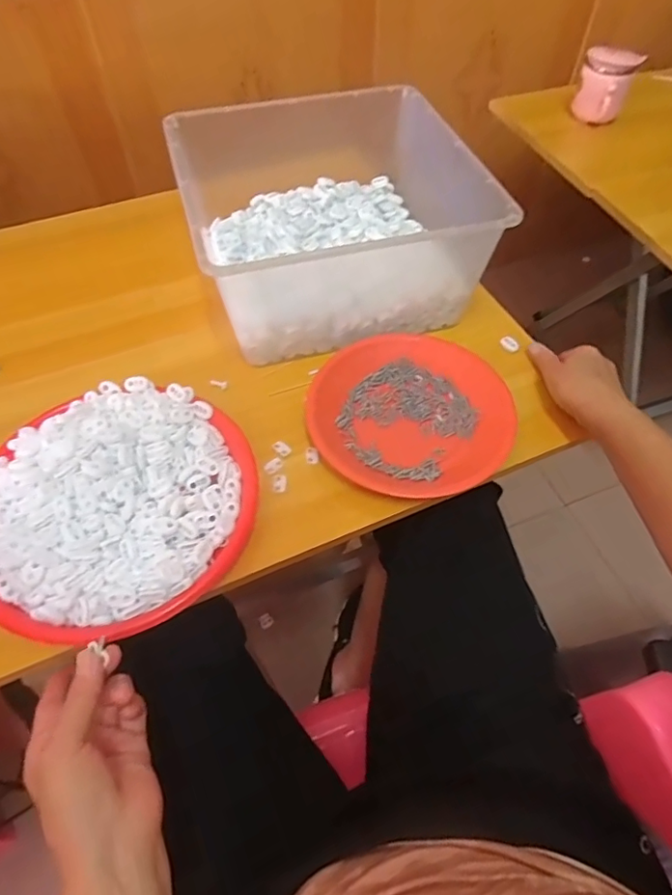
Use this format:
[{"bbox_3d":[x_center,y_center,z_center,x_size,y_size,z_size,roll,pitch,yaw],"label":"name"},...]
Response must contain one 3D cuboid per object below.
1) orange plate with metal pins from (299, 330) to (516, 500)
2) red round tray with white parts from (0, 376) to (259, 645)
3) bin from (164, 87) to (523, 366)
[{"bbox_3d":[0.075,-0.036,0.521,0.186,0.028,0.176,0,56,0],"label":"orange plate with metal pins"},{"bbox_3d":[-0.189,0.045,0.465,0.215,0.045,0.234,0,56,0],"label":"red round tray with white parts"},{"bbox_3d":[-0.009,-0.252,0.594,0.295,0.133,0.281,-17,57,-11],"label":"bin"}]

